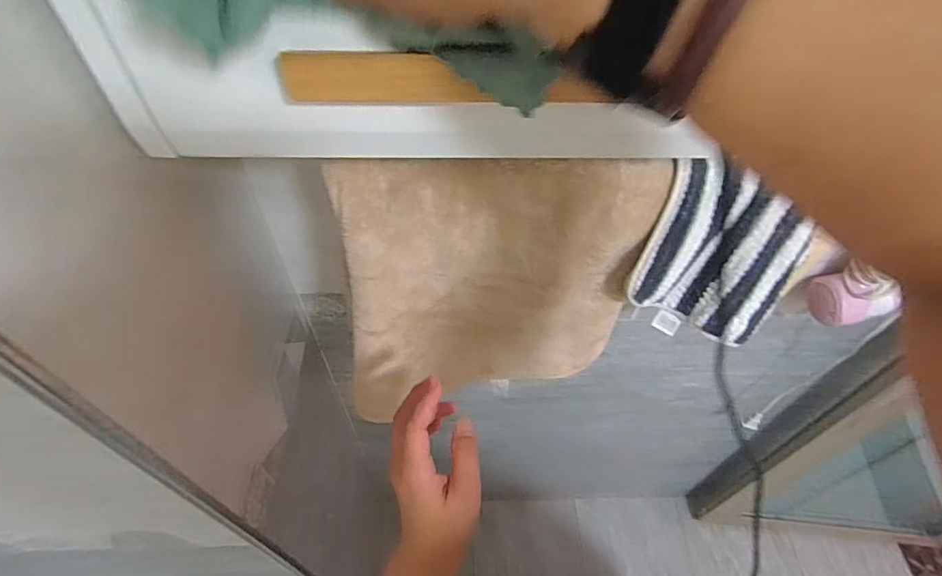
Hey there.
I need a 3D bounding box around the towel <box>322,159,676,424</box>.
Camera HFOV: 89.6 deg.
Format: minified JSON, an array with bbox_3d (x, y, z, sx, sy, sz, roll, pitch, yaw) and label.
[{"bbox_3d":[0.022,0.007,0.501,0.304,0.302,0.079,-10,51,-10],"label":"towel"}]

